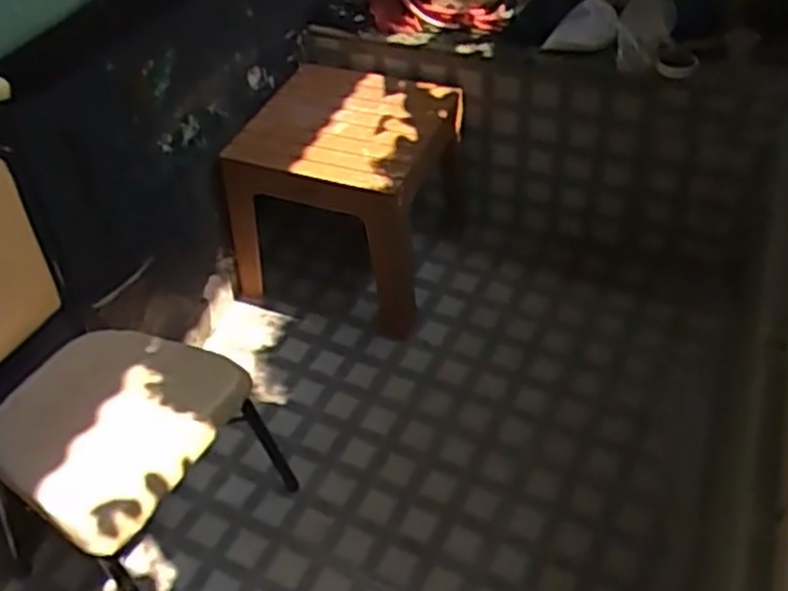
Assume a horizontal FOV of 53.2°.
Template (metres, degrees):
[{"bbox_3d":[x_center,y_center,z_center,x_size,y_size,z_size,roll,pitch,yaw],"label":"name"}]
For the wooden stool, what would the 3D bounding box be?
[{"bbox_3d":[-0.114,-0.240,1.885,0.467,0.458,0.399,10,47,14],"label":"wooden stool"}]

